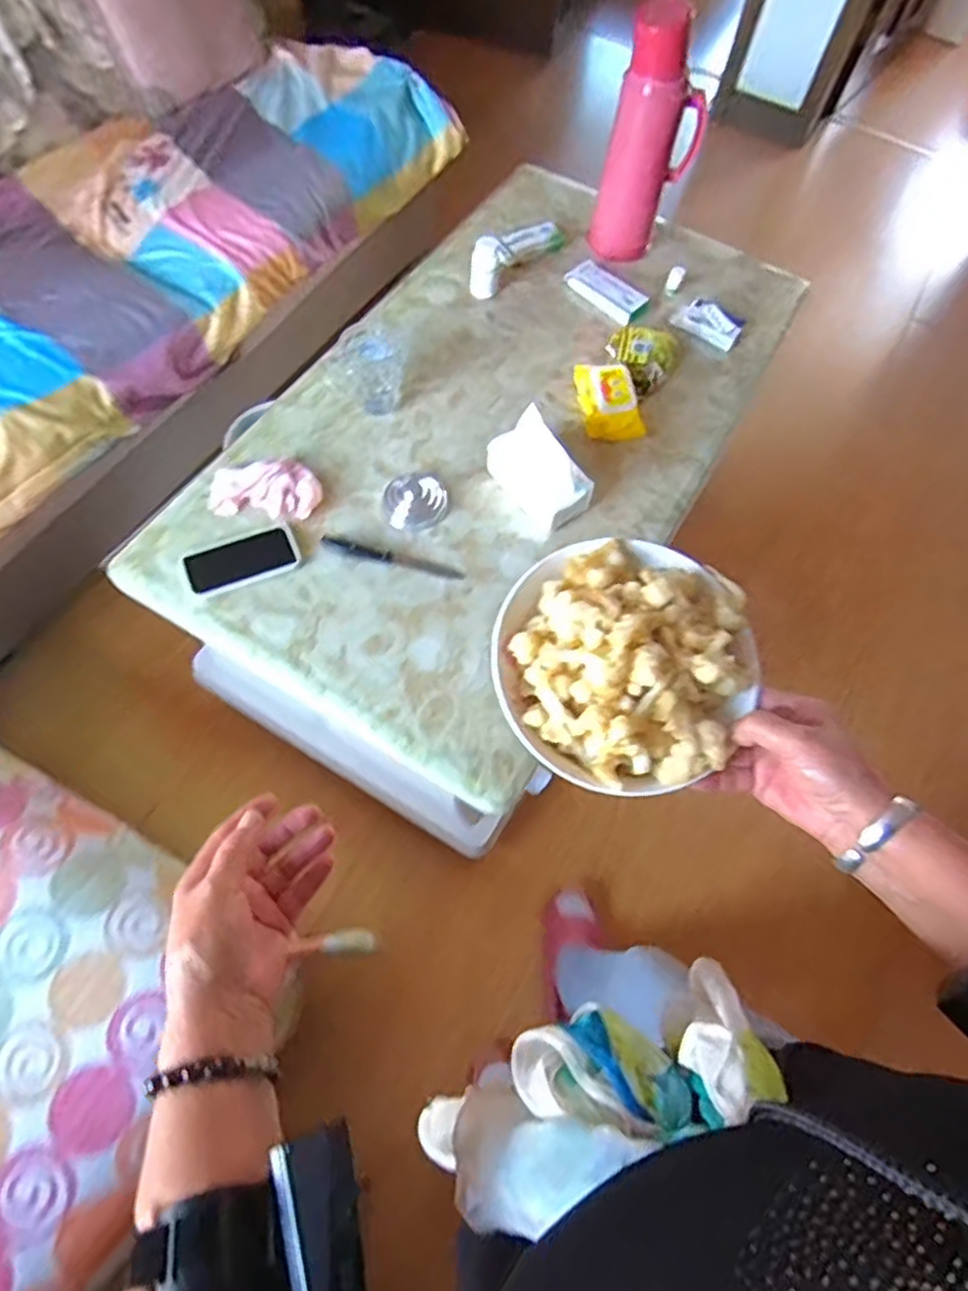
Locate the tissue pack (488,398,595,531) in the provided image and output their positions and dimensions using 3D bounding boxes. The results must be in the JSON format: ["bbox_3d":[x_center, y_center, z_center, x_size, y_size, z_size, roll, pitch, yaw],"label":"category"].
[{"bbox_3d":[0.088,-0.271,1.029,0.084,0.101,0.165,-31,74,-19],"label":"tissue pack"}]

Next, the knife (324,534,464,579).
[{"bbox_3d":[-0.137,-0.131,1.012,0.215,0.016,0.022,12,64,3],"label":"knife"}]

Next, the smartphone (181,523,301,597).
[{"bbox_3d":[-0.350,-0.124,0.979,0.157,0.015,0.074,-21,67,-13],"label":"smartphone"}]

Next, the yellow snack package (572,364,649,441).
[{"bbox_3d":[0.210,-0.417,1.141,0.089,0.056,0.153,-8,68,-11],"label":"yellow snack package"}]

